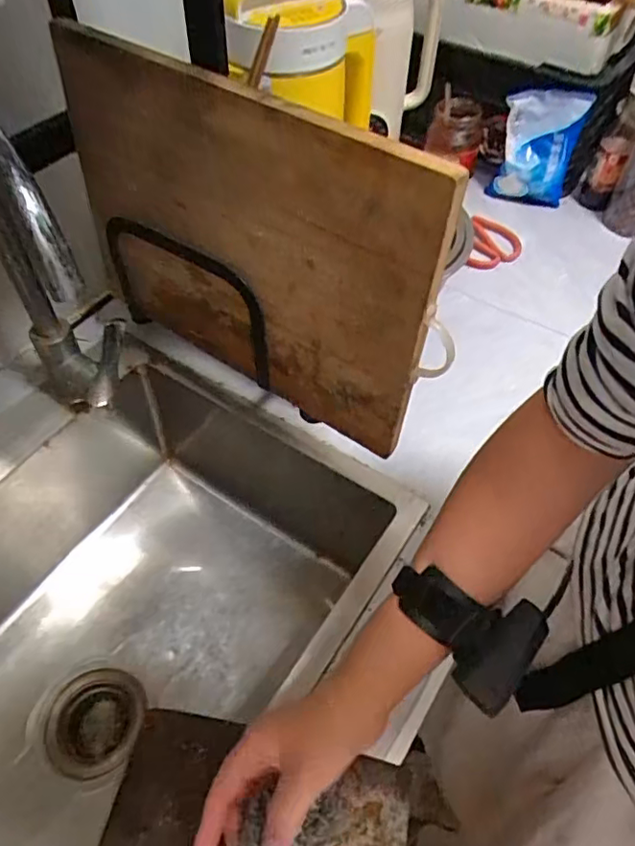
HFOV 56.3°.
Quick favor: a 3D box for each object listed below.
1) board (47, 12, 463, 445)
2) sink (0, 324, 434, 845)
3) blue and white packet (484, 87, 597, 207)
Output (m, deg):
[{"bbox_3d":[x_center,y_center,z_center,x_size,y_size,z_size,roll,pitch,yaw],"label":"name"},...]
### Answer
[{"bbox_3d":[-0.074,-0.141,0.507,0.362,0.275,0.024,30,53,20],"label":"board"},{"bbox_3d":[-0.268,0.248,0.590,0.474,0.229,0.676,30,58,19],"label":"sink"},{"bbox_3d":[0.324,-0.403,0.869,0.109,0.150,0.029,7,30,0],"label":"blue and white packet"}]

